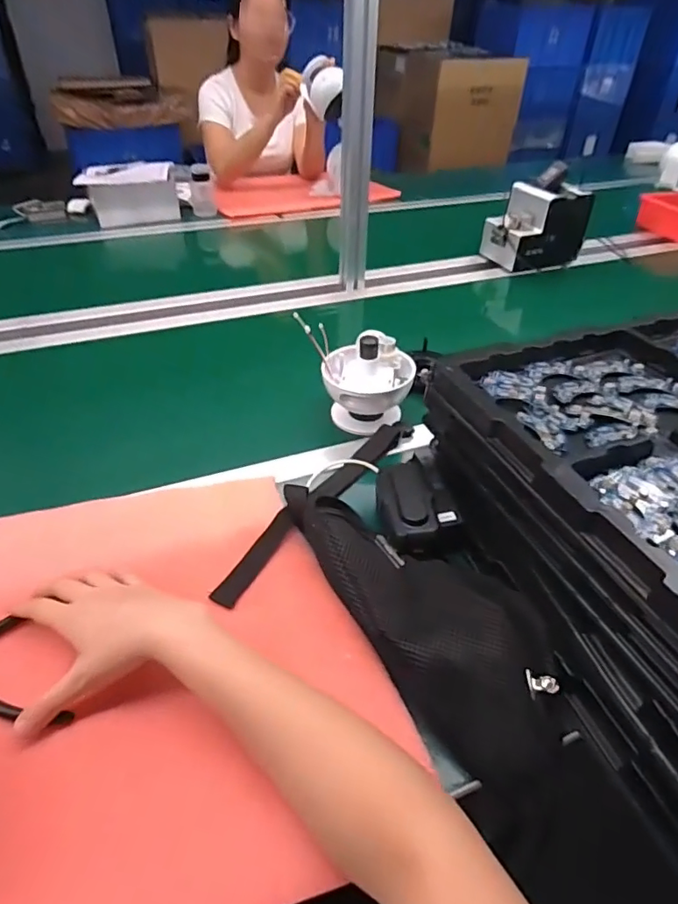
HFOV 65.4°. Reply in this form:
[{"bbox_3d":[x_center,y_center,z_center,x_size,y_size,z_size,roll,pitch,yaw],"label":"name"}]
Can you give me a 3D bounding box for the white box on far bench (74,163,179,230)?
[{"bbox_3d":[-0.532,-0.657,1.358,0.232,0.106,0.193,-13,42,-16],"label":"white box on far bench"}]

